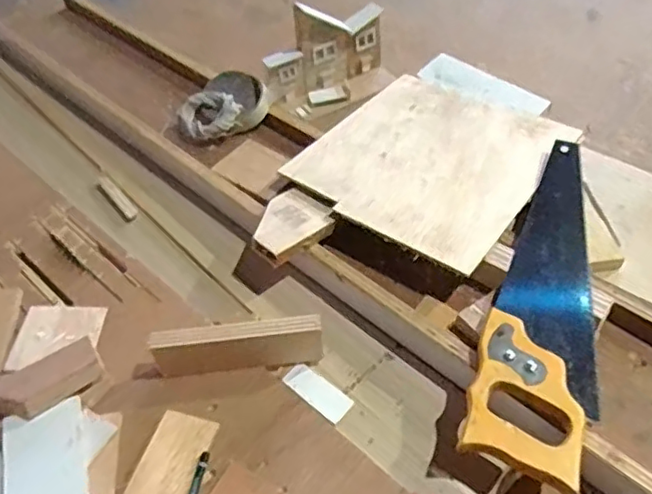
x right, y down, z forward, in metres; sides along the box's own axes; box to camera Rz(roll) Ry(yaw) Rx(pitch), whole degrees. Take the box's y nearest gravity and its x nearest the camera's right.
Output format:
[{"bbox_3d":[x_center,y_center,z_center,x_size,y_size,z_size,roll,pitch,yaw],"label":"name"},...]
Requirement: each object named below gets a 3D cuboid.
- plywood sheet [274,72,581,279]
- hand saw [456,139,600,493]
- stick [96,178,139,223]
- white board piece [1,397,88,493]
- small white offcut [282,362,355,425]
[{"bbox_3d":[0.123,-0.107,0.709,0.244,0.010,0.279,27,51,27],"label":"plywood sheet"},{"bbox_3d":[0.215,0.033,0.578,0.096,0.015,0.380,14,51,16],"label":"hand saw"},{"bbox_3d":[-0.258,-0.059,0.752,0.021,0.006,0.080,-34,55,-24],"label":"stick"},{"bbox_3d":[-0.229,0.190,0.496,0.065,0.005,0.116,-14,58,-14],"label":"white board piece"},{"bbox_3d":[-0.009,0.132,0.558,0.068,0.004,0.030,32,58,28],"label":"small white offcut"}]

